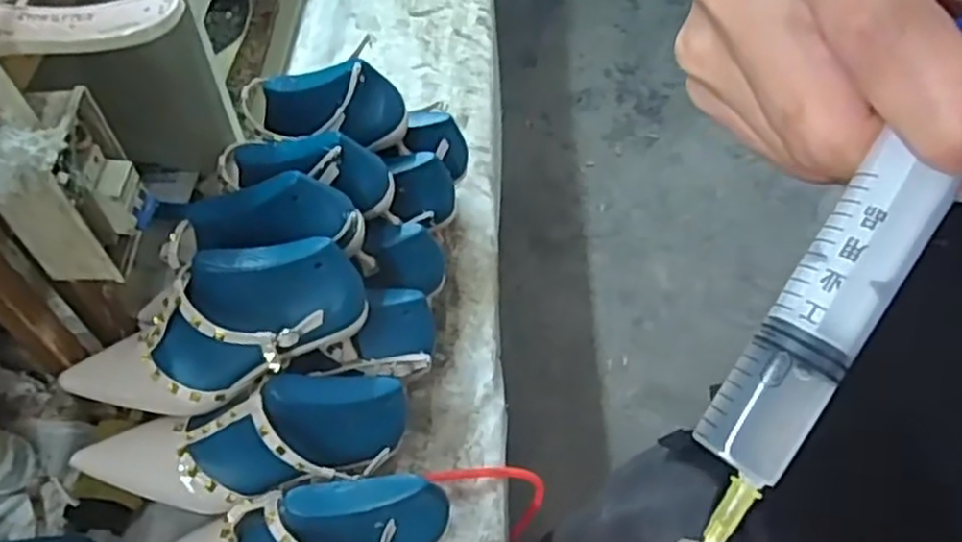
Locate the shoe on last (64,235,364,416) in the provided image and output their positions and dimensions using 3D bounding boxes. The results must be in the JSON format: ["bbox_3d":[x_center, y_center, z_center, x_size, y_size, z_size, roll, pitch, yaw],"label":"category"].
[{"bbox_3d":[-0.216,0.057,0.619,0.255,0.118,0.084,-26,55,10],"label":"shoe on last"}]

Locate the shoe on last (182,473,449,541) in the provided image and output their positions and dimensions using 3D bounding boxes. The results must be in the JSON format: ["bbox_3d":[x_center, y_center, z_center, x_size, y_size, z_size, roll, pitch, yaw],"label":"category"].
[{"bbox_3d":[-0.153,0.223,0.602,0.253,0.087,0.081,-20,53,15],"label":"shoe on last"}]

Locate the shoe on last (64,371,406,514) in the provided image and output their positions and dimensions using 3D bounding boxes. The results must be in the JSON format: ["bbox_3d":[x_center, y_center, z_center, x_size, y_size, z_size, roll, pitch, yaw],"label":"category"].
[{"bbox_3d":[-0.195,0.139,0.621,0.265,0.088,0.076,-4,54,-4],"label":"shoe on last"}]

